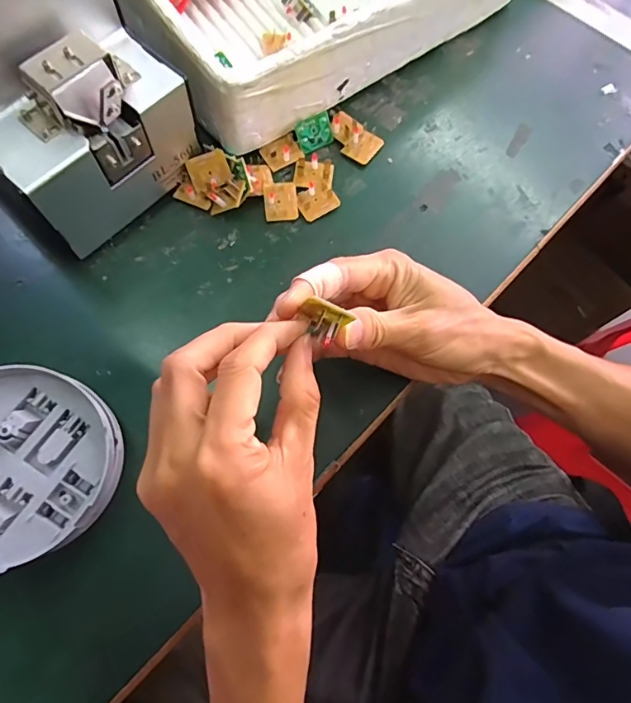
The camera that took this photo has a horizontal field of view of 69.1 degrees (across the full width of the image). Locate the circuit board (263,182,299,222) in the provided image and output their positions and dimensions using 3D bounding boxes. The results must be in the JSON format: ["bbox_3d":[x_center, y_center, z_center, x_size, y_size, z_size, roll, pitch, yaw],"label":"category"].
[{"bbox_3d":[-0.027,-0.115,0.350,0.025,0.007,0.030,-7,70,-5],"label":"circuit board"}]

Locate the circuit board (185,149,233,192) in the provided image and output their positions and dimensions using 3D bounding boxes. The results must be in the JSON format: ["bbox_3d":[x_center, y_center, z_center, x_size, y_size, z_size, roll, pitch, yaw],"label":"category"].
[{"bbox_3d":[-0.080,-0.136,0.345,0.029,0.004,0.023,-22,110,-1],"label":"circuit board"}]

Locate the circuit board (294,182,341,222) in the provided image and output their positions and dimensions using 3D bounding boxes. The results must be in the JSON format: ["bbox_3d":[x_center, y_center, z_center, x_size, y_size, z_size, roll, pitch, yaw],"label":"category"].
[{"bbox_3d":[0.001,-0.116,0.352,0.030,0.004,0.025,-31,91,-3],"label":"circuit board"}]

